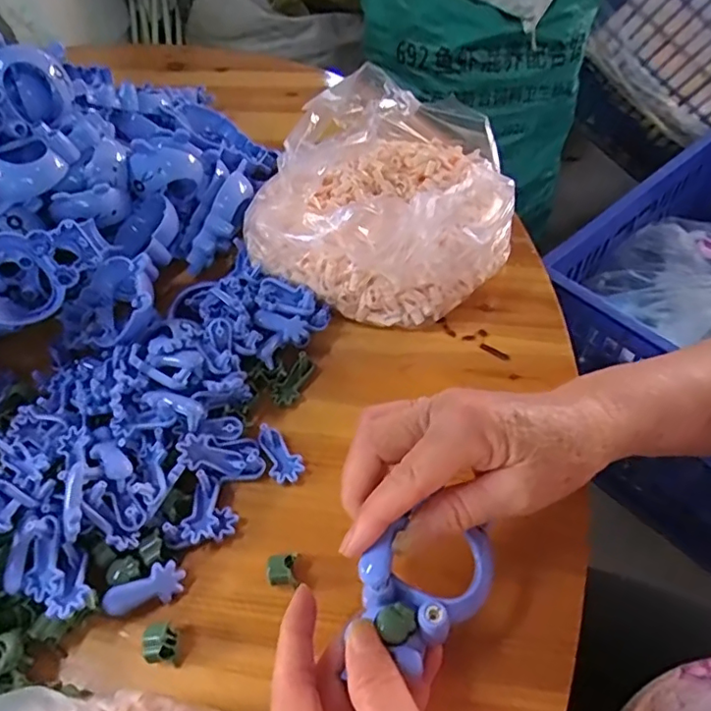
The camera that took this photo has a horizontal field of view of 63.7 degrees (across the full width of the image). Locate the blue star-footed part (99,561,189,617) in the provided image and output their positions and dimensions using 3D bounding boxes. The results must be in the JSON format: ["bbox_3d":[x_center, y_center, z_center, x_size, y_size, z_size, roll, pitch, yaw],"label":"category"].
[{"bbox_3d":[-0.110,0.121,0.298,0.039,0.012,0.018,-14,50,-6],"label":"blue star-footed part"}]

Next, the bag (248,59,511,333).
[{"bbox_3d":[0.032,-0.126,0.444,0.179,0.094,0.204,14,53,16],"label":"bag"}]

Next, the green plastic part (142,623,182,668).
[{"bbox_3d":[-0.095,0.141,0.281,0.014,0.015,0.019,-6,50,1],"label":"green plastic part"}]

